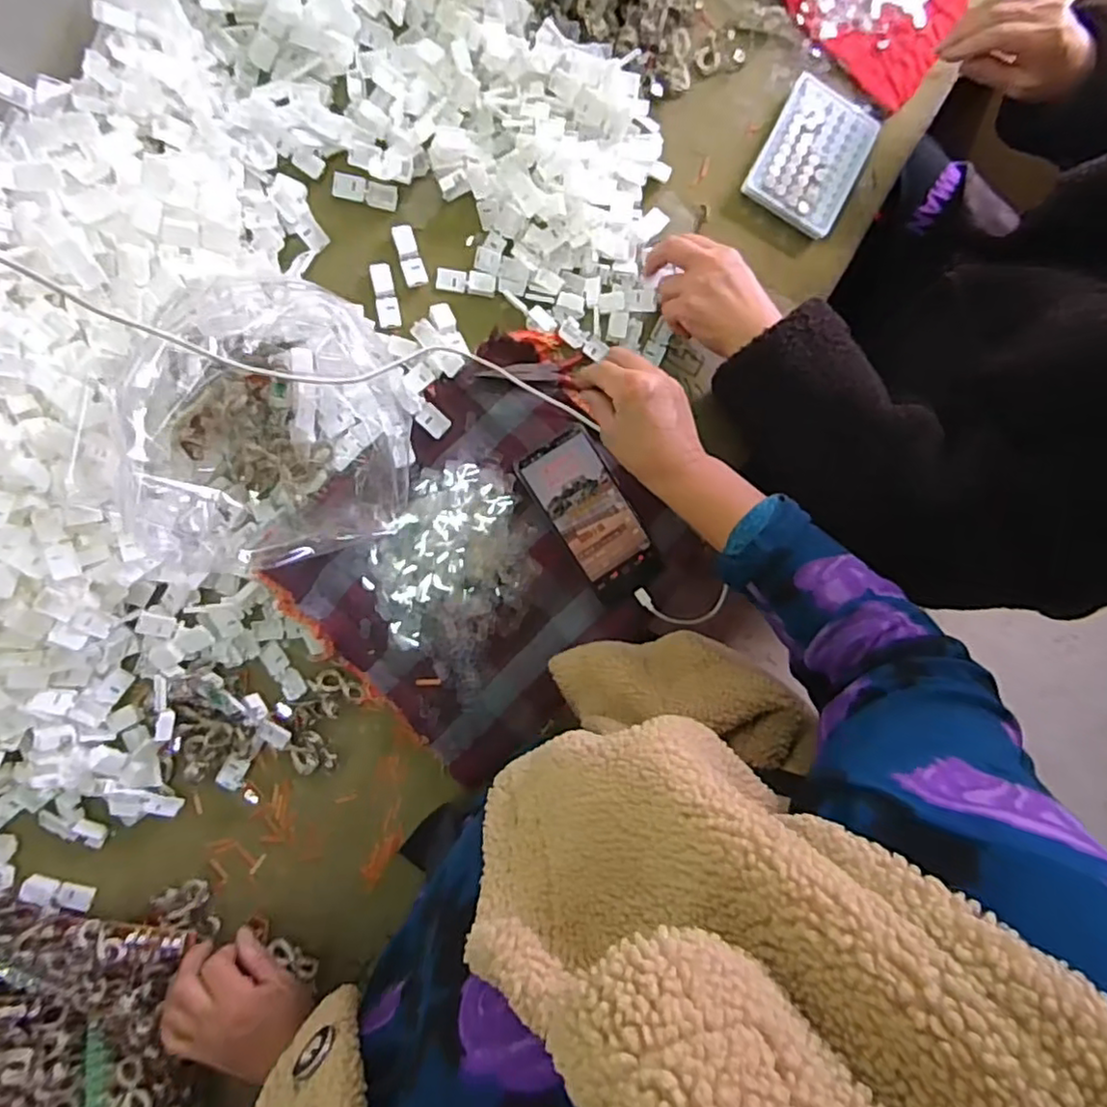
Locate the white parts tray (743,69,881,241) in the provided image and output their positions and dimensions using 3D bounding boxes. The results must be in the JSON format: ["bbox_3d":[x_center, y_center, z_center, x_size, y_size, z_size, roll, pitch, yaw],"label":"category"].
[{"bbox_3d":[0.256,-0.391,0.644,0.095,0.014,0.141,28,87,-8],"label":"white parts tray"}]

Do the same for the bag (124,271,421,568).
[{"bbox_3d":[-0.231,-0.111,0.536,0.216,0.065,0.238,-1,91,-8],"label":"bag"}]

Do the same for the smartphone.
[{"bbox_3d":[0.036,-0.035,0.603,0.072,0.009,0.156,-33,95,-6],"label":"smartphone"}]

